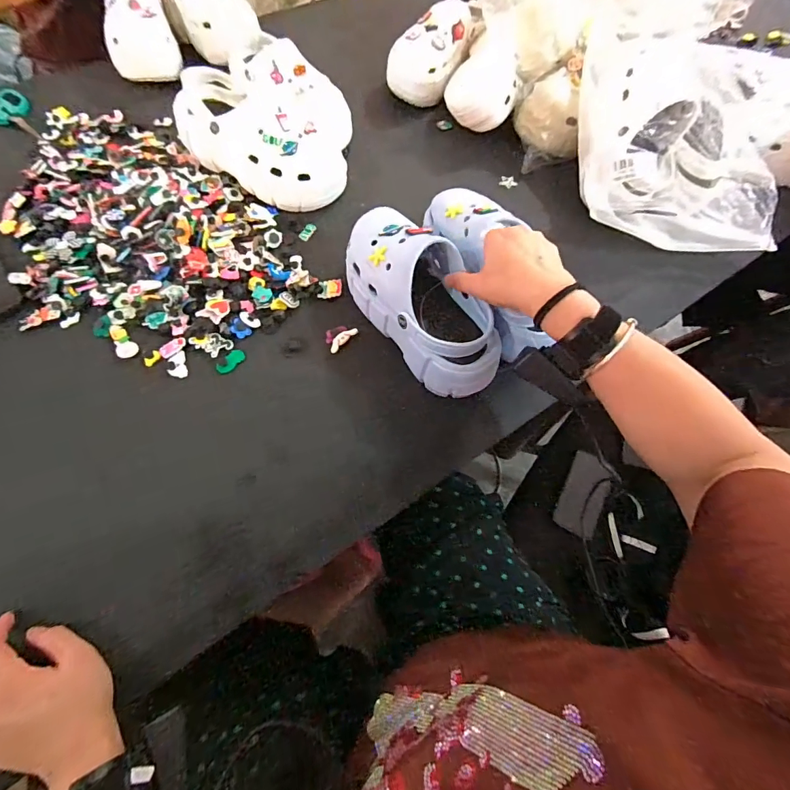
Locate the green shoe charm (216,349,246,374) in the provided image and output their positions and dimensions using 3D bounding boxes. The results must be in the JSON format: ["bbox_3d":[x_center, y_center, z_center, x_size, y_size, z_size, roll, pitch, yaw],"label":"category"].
[{"bbox_3d":[-0.203,-0.042,0.509,0.022,0.004,0.038,38,68,14],"label":"green shoe charm"}]

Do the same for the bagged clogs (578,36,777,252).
[{"bbox_3d":[0.412,-0.388,0.617,0.272,0.116,0.323,6,64,-1],"label":"bagged clogs"}]

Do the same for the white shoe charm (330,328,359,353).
[{"bbox_3d":[-0.067,-0.071,0.525,0.044,0.004,0.015,-44,97,-16],"label":"white shoe charm"}]

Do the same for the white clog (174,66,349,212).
[{"bbox_3d":[-0.191,-0.371,0.605,0.234,0.104,0.121,24,65,8],"label":"white clog"}]

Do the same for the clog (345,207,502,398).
[{"bbox_3d":[0.029,-0.116,0.496,0.102,0.110,0.244,-33,70,-17],"label":"clog"}]

